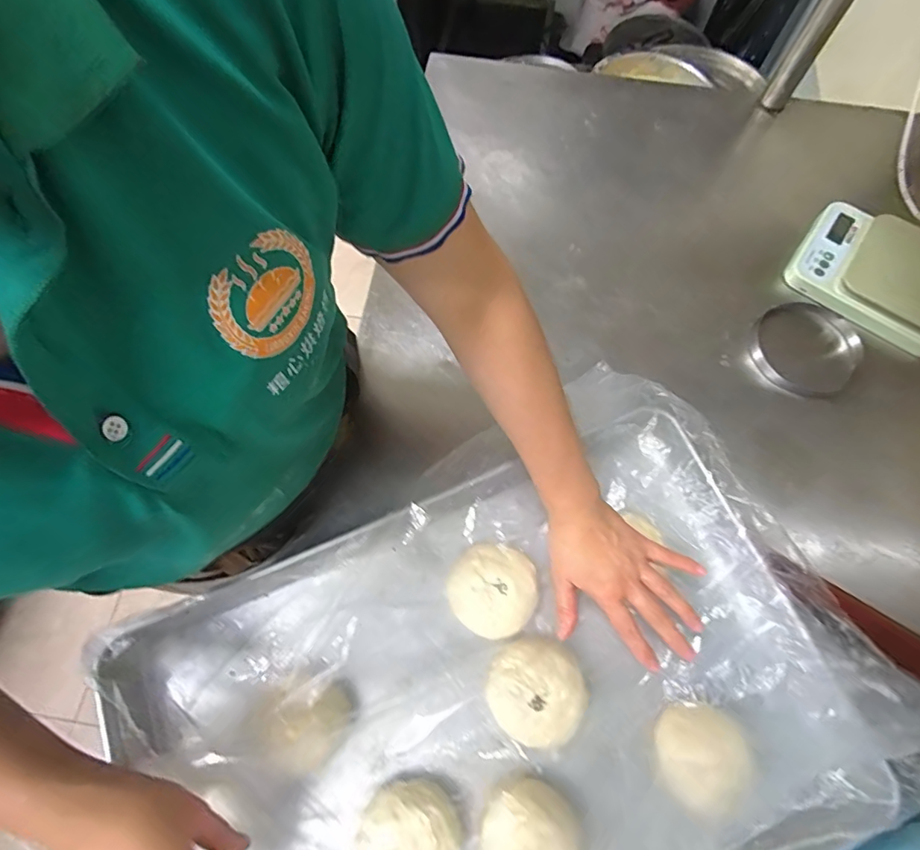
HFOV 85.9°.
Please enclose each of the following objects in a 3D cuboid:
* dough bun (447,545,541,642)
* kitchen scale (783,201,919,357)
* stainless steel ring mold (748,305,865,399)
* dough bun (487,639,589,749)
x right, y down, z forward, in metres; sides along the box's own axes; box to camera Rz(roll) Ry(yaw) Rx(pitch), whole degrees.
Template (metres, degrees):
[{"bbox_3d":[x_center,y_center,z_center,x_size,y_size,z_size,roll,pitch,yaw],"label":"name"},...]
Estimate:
[{"bbox_3d":[0.033,0.160,0.484,0.084,0.041,0.087,0,71,-1],"label":"dough bun"},{"bbox_3d":[0.531,-0.188,0.618,0.208,0.034,0.160,35,71,11],"label":"kitchen scale"},{"bbox_3d":[0.412,-0.093,0.590,0.111,0.019,0.125,30,71,9],"label":"stainless steel ring mold"},{"bbox_3d":[0.070,0.244,0.453,0.084,0.031,0.083,0,71,-1],"label":"dough bun"}]

